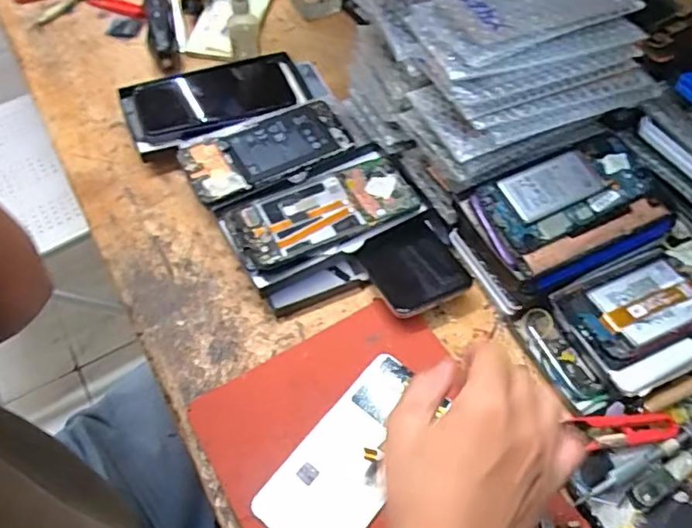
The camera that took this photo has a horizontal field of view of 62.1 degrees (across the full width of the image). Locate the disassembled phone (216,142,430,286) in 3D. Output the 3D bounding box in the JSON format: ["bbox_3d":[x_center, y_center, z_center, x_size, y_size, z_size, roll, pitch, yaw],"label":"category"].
[{"bbox_3d":[-0.023,-0.049,0.525,0.171,0.015,0.095,-24,61,-14],"label":"disassembled phone"}]

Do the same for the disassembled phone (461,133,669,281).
[{"bbox_3d":[0.196,-0.054,0.499,0.170,0.018,0.091,-22,71,-13],"label":"disassembled phone"}]

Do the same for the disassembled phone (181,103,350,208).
[{"bbox_3d":[-0.076,-0.112,0.561,0.162,0.011,0.070,-24,59,-17],"label":"disassembled phone"}]

